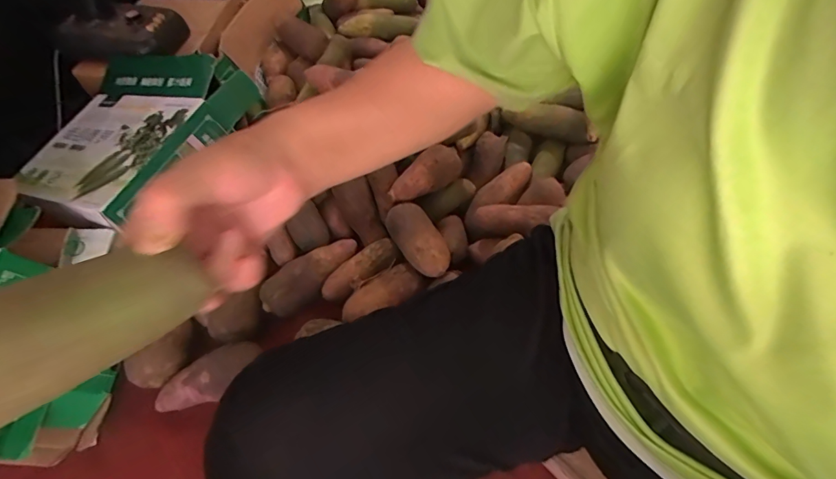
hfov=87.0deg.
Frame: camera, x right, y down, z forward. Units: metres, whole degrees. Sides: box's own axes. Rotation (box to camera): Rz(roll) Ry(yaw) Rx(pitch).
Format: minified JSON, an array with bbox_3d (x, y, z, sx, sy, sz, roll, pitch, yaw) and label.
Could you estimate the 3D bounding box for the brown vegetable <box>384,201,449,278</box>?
[{"bbox_3d":[-0.002,0.003,0.756,0.071,0.064,0.155,-27,56,-14],"label":"brown vegetable"}]

